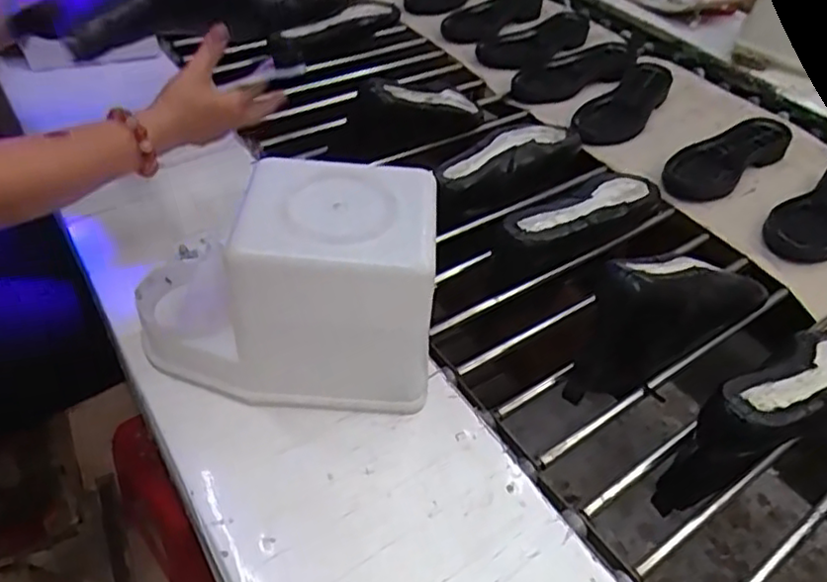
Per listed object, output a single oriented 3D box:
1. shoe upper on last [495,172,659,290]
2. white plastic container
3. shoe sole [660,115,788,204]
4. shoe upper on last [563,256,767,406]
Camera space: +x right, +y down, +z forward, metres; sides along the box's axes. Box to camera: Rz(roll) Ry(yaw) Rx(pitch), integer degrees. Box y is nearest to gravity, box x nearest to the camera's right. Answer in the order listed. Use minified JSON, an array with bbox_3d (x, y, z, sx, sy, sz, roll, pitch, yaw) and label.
[{"bbox_3d":[0.193,-0.079,0.779,0.247,0.061,0.080,-24,51,-28],"label":"shoe upper on last"},{"bbox_3d":[-0.108,-0.005,0.538,0.237,0.162,0.125,5,43,-1],"label":"white plastic container"},{"bbox_3d":[0.445,-0.194,0.941,0.260,0.030,0.096,-27,52,-29],"label":"shoe sole"},{"bbox_3d":[0.256,0.013,0.658,0.252,0.109,0.072,-24,51,-27],"label":"shoe upper on last"}]

